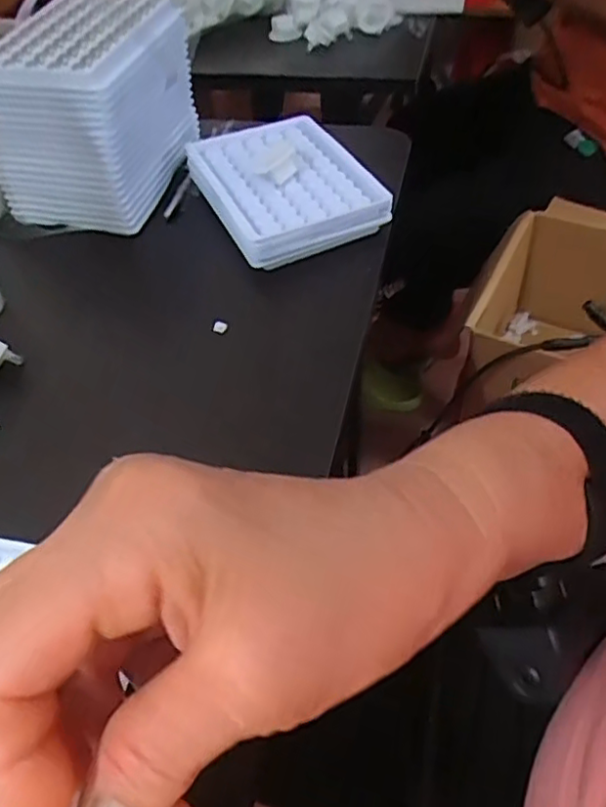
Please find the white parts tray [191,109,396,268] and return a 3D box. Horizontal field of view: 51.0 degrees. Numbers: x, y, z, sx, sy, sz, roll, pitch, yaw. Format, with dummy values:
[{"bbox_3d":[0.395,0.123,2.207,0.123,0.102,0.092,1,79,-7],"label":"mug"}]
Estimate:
[{"bbox_3d":[-0.016,-0.146,0.418,0.094,0.025,0.132,-22,52,-13],"label":"white parts tray"}]

